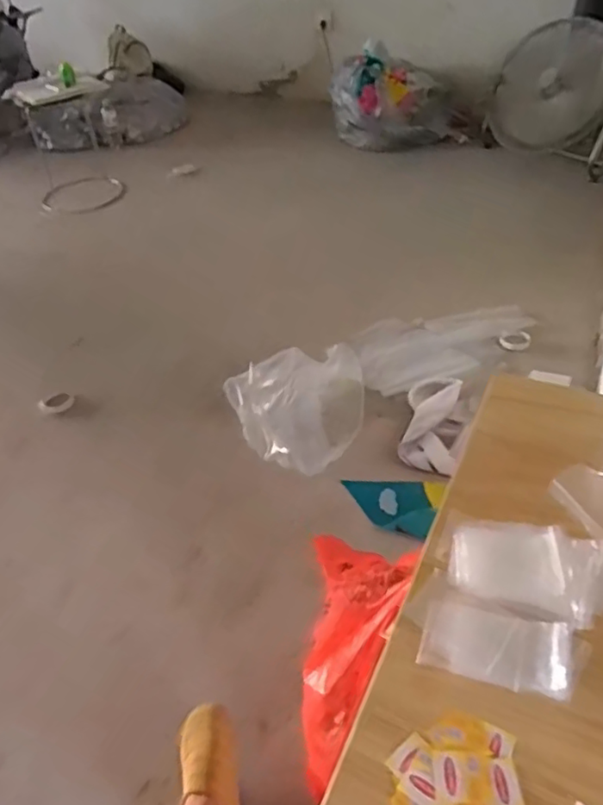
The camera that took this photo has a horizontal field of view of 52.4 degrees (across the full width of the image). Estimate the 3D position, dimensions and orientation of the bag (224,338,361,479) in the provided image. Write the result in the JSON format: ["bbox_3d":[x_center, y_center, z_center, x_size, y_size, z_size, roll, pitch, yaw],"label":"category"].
[{"bbox_3d":[-0.006,0.017,1.483,0.331,0.196,0.276,-8,43,-4],"label":"bag"}]

